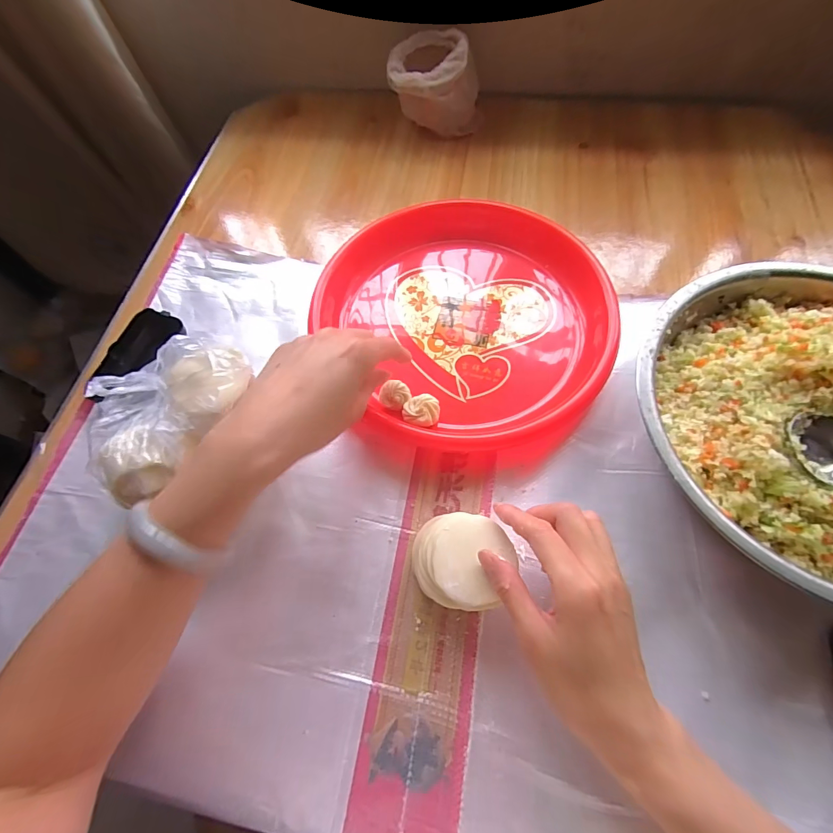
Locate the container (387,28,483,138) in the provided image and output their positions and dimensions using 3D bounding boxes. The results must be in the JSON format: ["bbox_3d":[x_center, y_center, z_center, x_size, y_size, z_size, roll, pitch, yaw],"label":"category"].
[{"bbox_3d":[0.027,-0.437,0.540,0.119,0.092,0.080,-4,65,1],"label":"container"}]

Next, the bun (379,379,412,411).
[{"bbox_3d":[-0.020,-0.019,0.378,0.029,0.021,0.023,-4,65,2],"label":"bun"}]

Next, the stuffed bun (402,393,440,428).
[{"bbox_3d":[0.004,-0.003,0.374,0.033,0.019,0.031,-5,65,1],"label":"stuffed bun"}]

